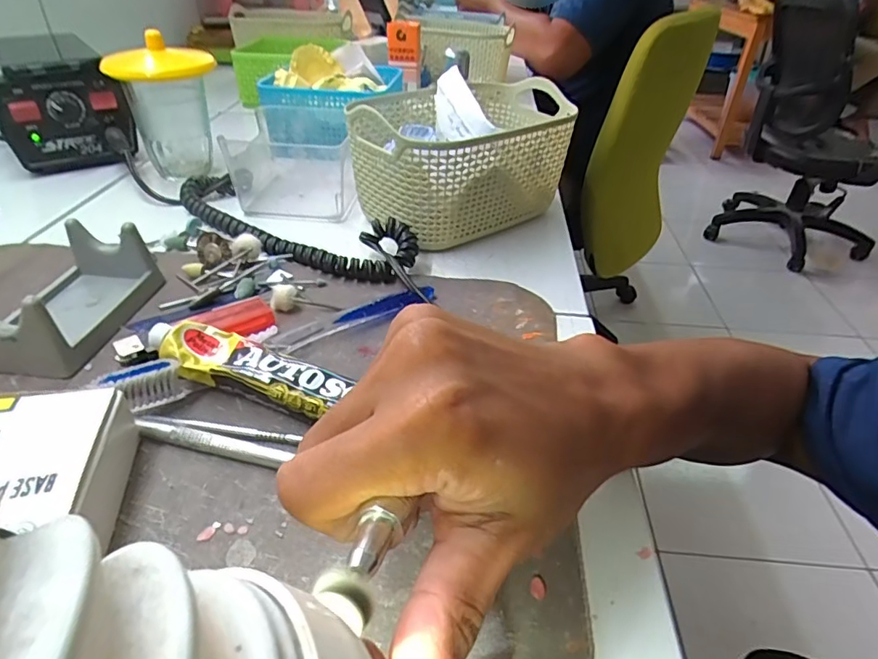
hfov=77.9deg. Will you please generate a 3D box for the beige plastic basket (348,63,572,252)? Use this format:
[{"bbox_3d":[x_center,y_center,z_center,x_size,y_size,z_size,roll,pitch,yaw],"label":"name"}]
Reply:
[{"bbox_3d":[0.017,-0.135,0.428,0.167,0.086,0.124,-24,44,-31],"label":"beige plastic basket"}]

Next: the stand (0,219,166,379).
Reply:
[{"bbox_3d":[-0.204,-0.021,0.299,0.055,0.041,0.094,5,37,4],"label":"stand"}]

